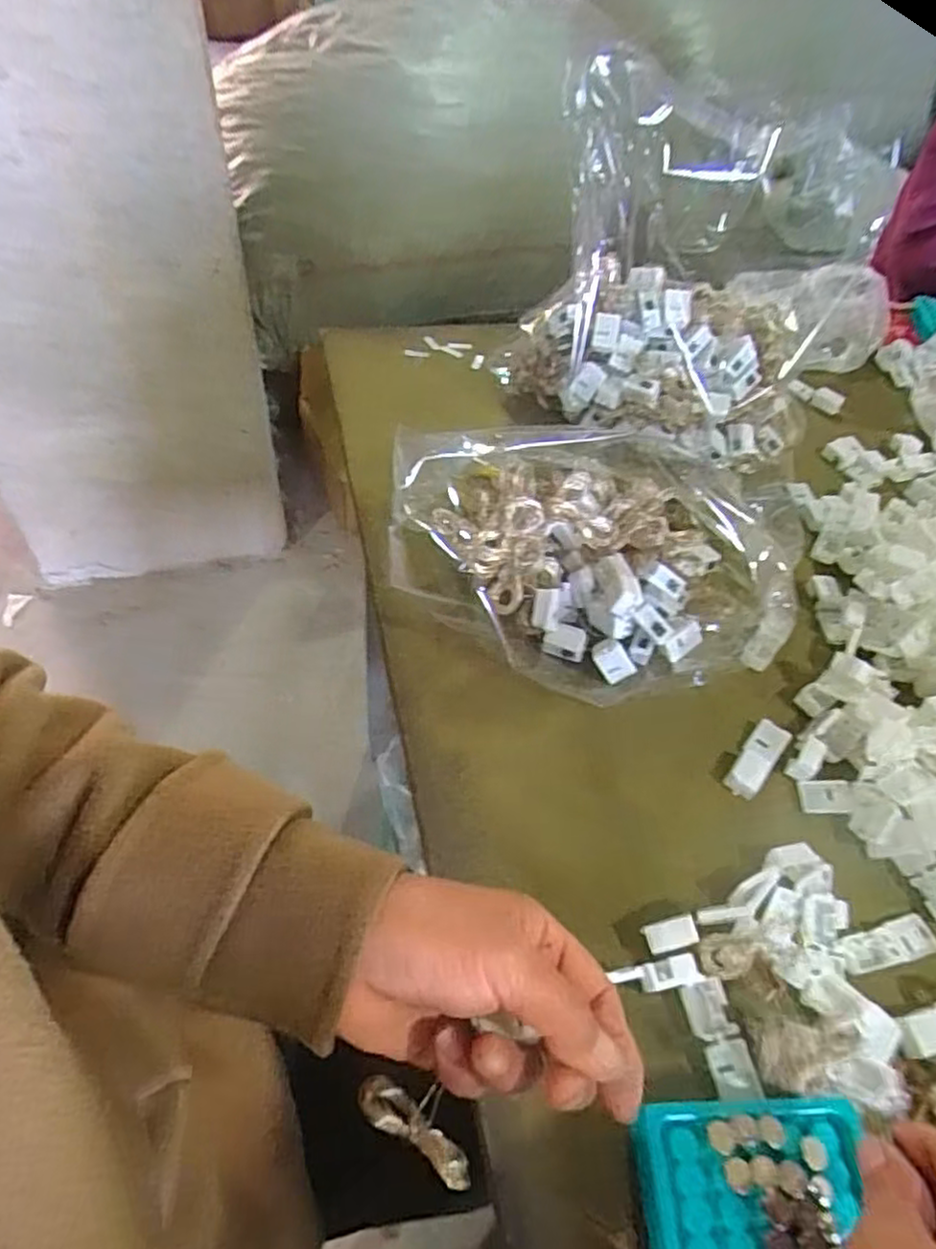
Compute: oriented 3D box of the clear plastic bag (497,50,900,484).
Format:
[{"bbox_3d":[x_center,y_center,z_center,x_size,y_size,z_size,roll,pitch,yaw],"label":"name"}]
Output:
[{"bbox_3d":[0.176,-0.262,0.557,0.267,0.208,0.185,15,53,6],"label":"clear plastic bag"}]

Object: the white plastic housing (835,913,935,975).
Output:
[{"bbox_3d":[0.220,0.167,0.367,0.060,0.006,0.019,-9,54,-13],"label":"white plastic housing"}]

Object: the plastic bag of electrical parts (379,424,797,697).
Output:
[{"bbox_3d":[0.086,-0.044,0.459,0.265,0.090,0.161,4,52,-3],"label":"plastic bag of electrical parts"}]

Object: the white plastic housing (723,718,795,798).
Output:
[{"bbox_3d":[0.175,0.082,0.426,0.020,0.012,0.053,35,57,20],"label":"white plastic housing"}]

